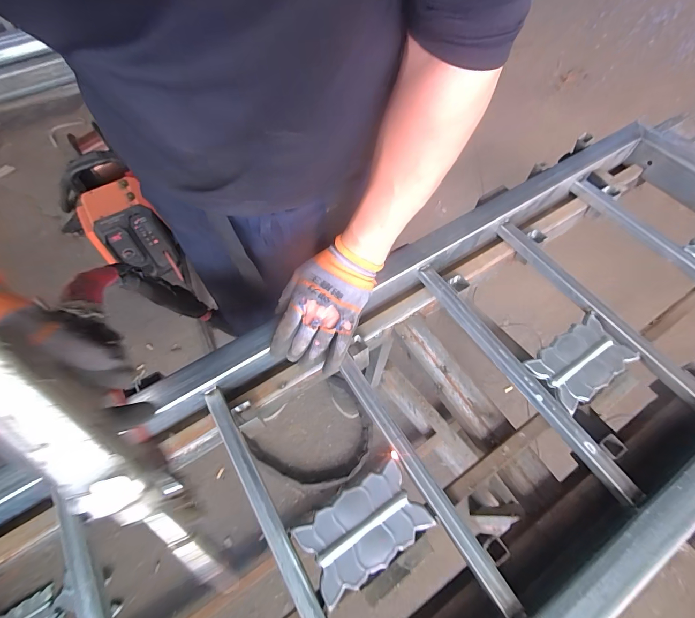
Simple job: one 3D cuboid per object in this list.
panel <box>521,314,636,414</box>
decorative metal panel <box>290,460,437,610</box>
[{"bbox_3d":[0.308,0.065,0.458,0.138,0.012,0.076,-31,65,-15],"label":"panel"},{"bbox_3d":[0.017,0.231,0.368,0.128,0.004,0.075,-30,65,-14],"label":"decorative metal panel"}]

